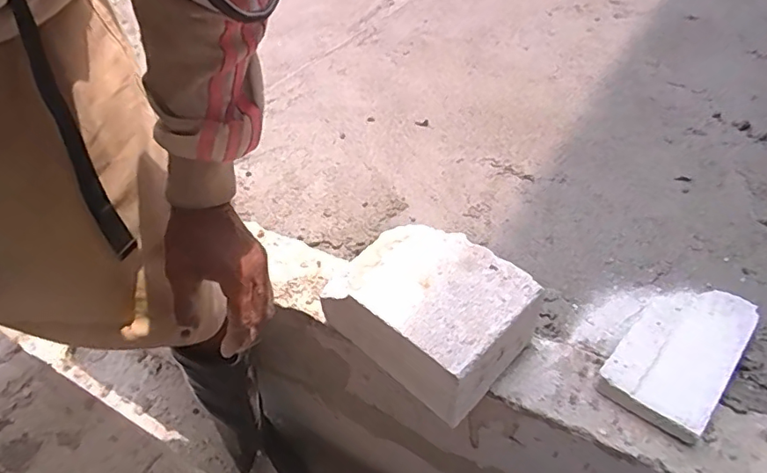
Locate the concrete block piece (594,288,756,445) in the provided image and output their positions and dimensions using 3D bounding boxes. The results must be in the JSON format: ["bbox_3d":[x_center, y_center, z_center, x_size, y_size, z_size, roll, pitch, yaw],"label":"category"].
[{"bbox_3d":[0.319,0.120,0.550,0.098,0.031,0.193,31,52,32],"label":"concrete block piece"}]

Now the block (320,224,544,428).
[{"bbox_3d":[0.047,0.083,0.557,0.139,0.115,0.192,-35,51,-30],"label":"block"}]

